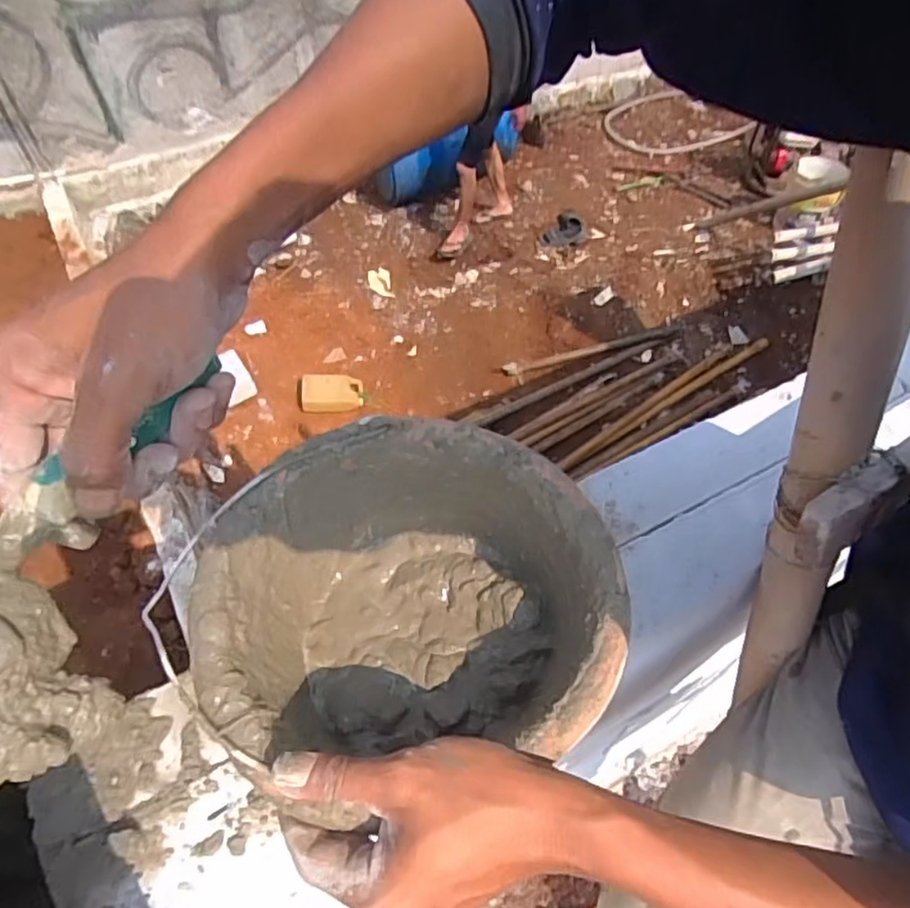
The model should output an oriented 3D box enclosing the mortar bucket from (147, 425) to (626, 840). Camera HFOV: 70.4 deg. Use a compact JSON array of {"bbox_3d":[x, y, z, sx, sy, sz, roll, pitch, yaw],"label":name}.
[{"bbox_3d":[-0.028,0.099,0.429,0.241,0.115,0.205,-4,54,-3],"label":"mortar bucket"}]

